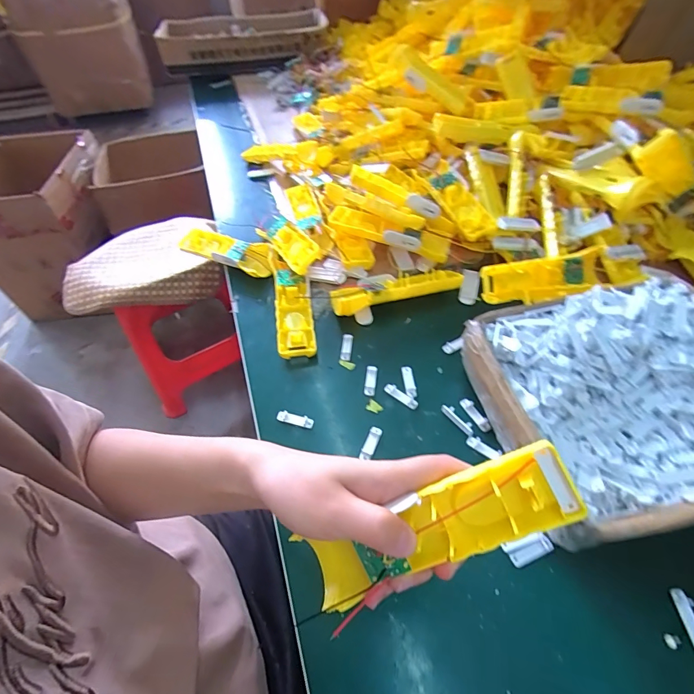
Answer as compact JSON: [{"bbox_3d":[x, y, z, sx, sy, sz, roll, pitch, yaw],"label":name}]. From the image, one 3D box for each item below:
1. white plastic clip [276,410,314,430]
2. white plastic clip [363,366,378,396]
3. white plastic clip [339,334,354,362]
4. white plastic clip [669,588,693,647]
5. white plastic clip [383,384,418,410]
[{"bbox_3d":[-0.053,0.074,0.409,0.038,0.004,0.013,13,53,12],"label":"white plastic clip"},{"bbox_3d":[0.026,0.037,0.437,0.013,0.004,0.037,7,52,8],"label":"white plastic clip"},{"bbox_3d":[0.000,0.001,0.469,0.012,0.007,0.038,5,52,6],"label":"white plastic clip"},{"bbox_3d":[0.254,0.202,0.293,0.012,0.005,0.040,-3,52,0],"label":"white plastic clip"},{"bbox_3d":[0.057,0.052,0.423,0.040,0.004,0.010,33,60,25],"label":"white plastic clip"}]

